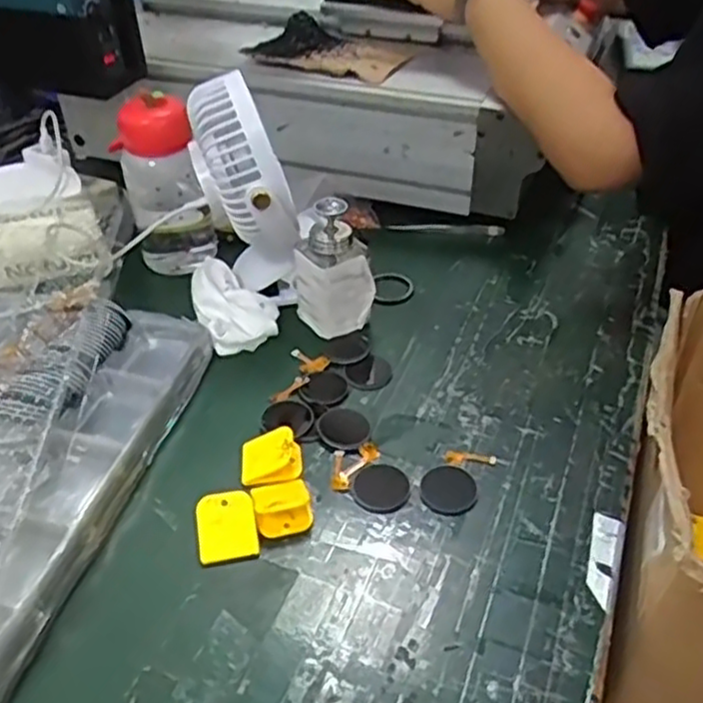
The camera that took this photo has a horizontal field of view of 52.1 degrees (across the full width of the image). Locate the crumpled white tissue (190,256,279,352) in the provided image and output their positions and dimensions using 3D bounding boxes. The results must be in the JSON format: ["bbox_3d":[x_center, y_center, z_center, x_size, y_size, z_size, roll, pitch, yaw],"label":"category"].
[{"bbox_3d":[-0.109,-0.044,0.661,0.067,0.038,0.103,-18,43,-20],"label":"crumpled white tissue"}]

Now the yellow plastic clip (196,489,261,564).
[{"bbox_3d":[-0.083,0.116,0.479,0.038,0.021,0.043,-10,41,-11],"label":"yellow plastic clip"}]

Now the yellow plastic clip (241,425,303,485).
[{"bbox_3d":[-0.059,0.076,0.528,0.044,0.021,0.038,-3,40,-3],"label":"yellow plastic clip"}]

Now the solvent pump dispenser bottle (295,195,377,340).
[{"bbox_3d":[-0.015,-0.073,0.631,0.055,0.114,0.057,-22,44,-23],"label":"solvent pump dispenser bottle"}]

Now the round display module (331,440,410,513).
[{"bbox_3d":[0.012,0.093,0.522,0.047,0.004,0.063,-27,47,-28],"label":"round display module"}]

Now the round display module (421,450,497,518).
[{"bbox_3d":[0.075,0.093,0.521,0.040,0.004,0.062,18,44,21],"label":"round display module"}]

